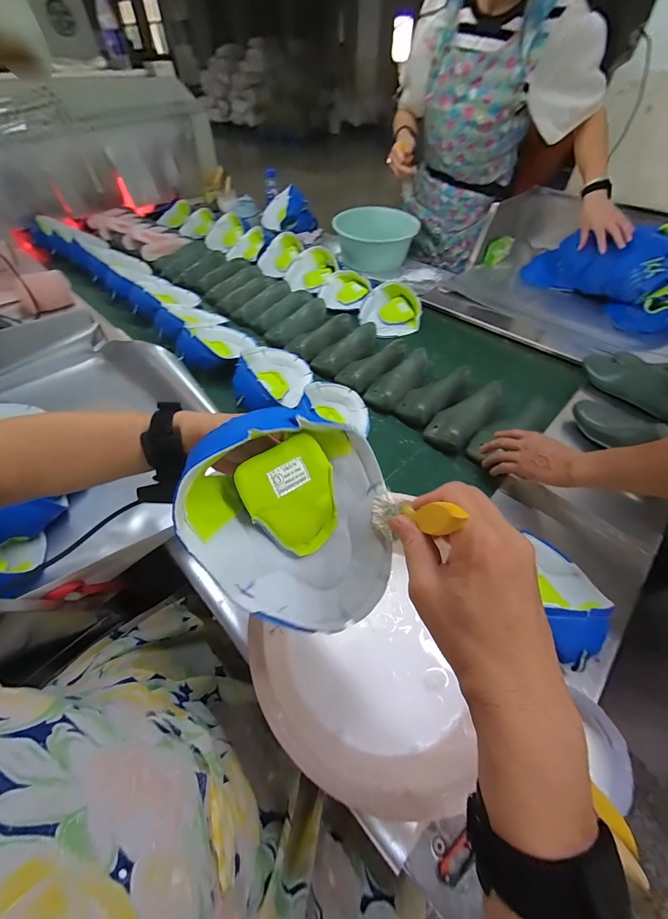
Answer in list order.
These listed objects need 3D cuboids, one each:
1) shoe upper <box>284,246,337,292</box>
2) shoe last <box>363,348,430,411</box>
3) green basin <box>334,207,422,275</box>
[{"bbox_3d":[-0.081,-0.676,1.199,0.180,0.082,0.162,2,52,2],"label":"shoe upper"},{"bbox_3d":[0.168,-0.201,0.852,0.092,0.073,0.207,36,60,25],"label":"shoe last"},{"bbox_3d":[0.155,-0.850,1.306,0.309,0.128,0.283,-2,52,-1],"label":"green basin"}]

